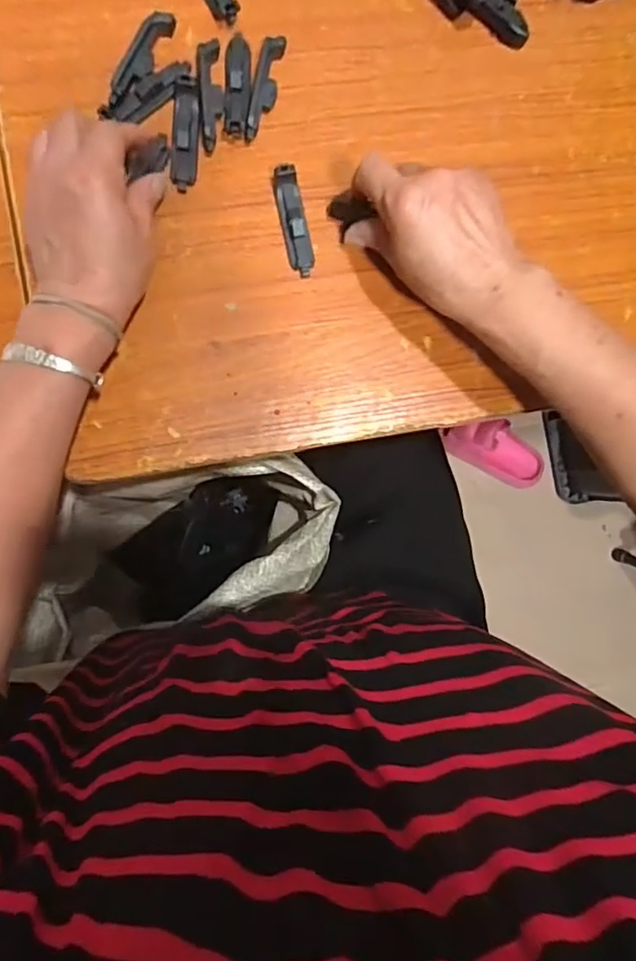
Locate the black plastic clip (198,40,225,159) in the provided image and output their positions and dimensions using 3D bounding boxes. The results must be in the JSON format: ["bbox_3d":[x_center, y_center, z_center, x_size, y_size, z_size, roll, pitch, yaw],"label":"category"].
[{"bbox_3d":[-0.075,-0.276,0.406,0.017,0.015,0.075,-2,90,-7],"label":"black plastic clip"}]

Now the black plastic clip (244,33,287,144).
[{"bbox_3d":[-0.038,-0.282,0.413,0.016,0.012,0.073,12,88,-6],"label":"black plastic clip"}]

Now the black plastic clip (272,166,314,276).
[{"bbox_3d":[-0.017,-0.188,0.416,0.020,0.012,0.076,-13,91,-6],"label":"black plastic clip"}]

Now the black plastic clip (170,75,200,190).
[{"bbox_3d":[-0.095,-0.249,0.410,0.019,0.008,0.077,3,90,-7],"label":"black plastic clip"}]

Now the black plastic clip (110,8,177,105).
[{"bbox_3d":[-0.124,-0.295,0.402,0.016,0.015,0.074,25,87,-6],"label":"black plastic clip"}]

